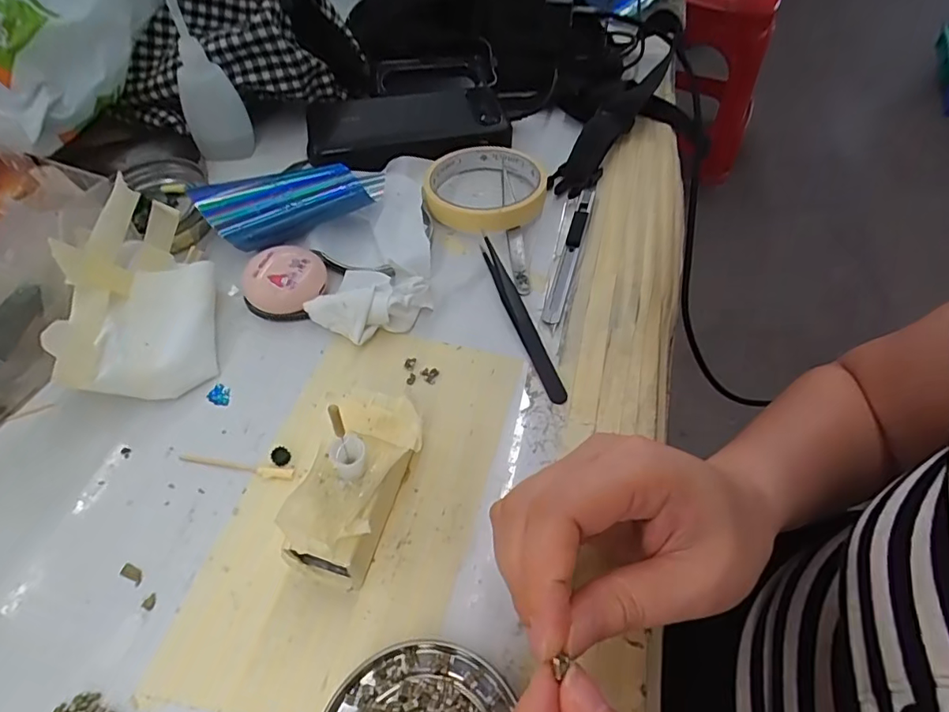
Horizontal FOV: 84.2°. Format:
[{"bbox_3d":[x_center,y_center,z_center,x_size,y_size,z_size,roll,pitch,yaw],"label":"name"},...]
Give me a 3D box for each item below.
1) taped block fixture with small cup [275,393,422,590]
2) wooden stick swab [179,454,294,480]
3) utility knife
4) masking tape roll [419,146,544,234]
[{"bbox_3d":[-0.051,0.054,0.229,0.041,0.058,0.082,14,55,7],"label":"taped block fixture with small cup"},{"bbox_3d":[-0.119,0.055,0.261,0.059,0.004,0.006,9,54,4],"label":"wooden stick swab"},{"bbox_3d":[0.066,-0.073,0.355,0.011,0.008,0.133,15,55,9],"label":"utility knife"},{"bbox_3d":[0.009,-0.126,0.381,0.084,0.021,0.084,1,54,-2],"label":"masking tape roll"}]

